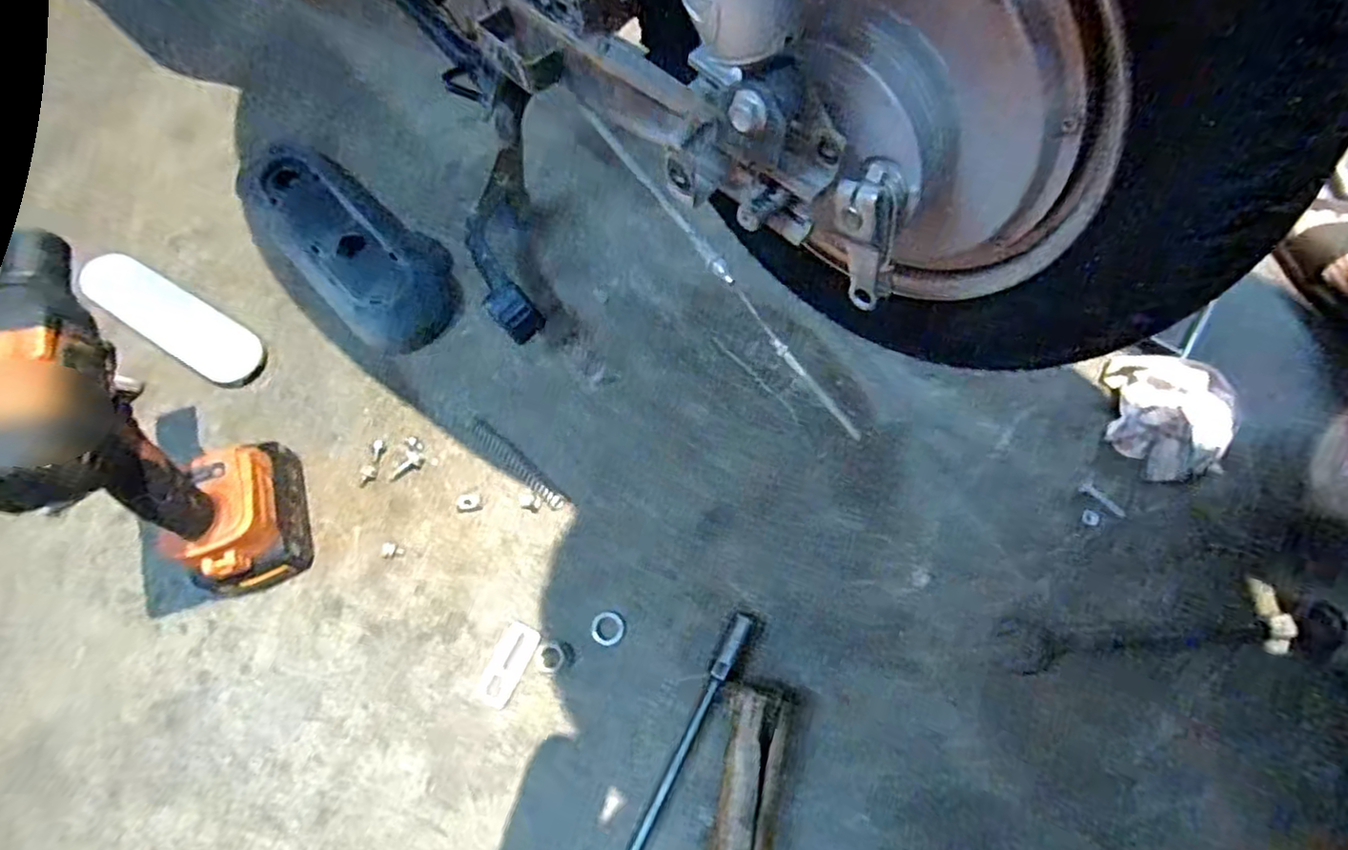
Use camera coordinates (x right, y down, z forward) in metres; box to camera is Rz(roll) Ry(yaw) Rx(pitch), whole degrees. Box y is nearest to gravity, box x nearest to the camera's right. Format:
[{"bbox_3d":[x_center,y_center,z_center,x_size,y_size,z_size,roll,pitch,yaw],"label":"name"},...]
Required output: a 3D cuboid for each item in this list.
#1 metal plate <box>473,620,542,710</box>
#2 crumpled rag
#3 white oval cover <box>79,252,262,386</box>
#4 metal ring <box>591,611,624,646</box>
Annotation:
[{"bbox_3d":[-0.126,0.182,0.488,0.027,0.004,0.061,23,69,12],"label":"metal plate"},{"bbox_3d":[0.420,-0.005,0.541,0.093,0.038,0.100,13,67,8],"label":"crumpled rag"},{"bbox_3d":[-0.483,-0.104,0.619,0.216,0.020,0.058,29,70,14],"label":"white oval cover"},{"bbox_3d":[-0.052,0.157,0.497,0.025,0.004,0.025,-1,66,2],"label":"metal ring"}]

